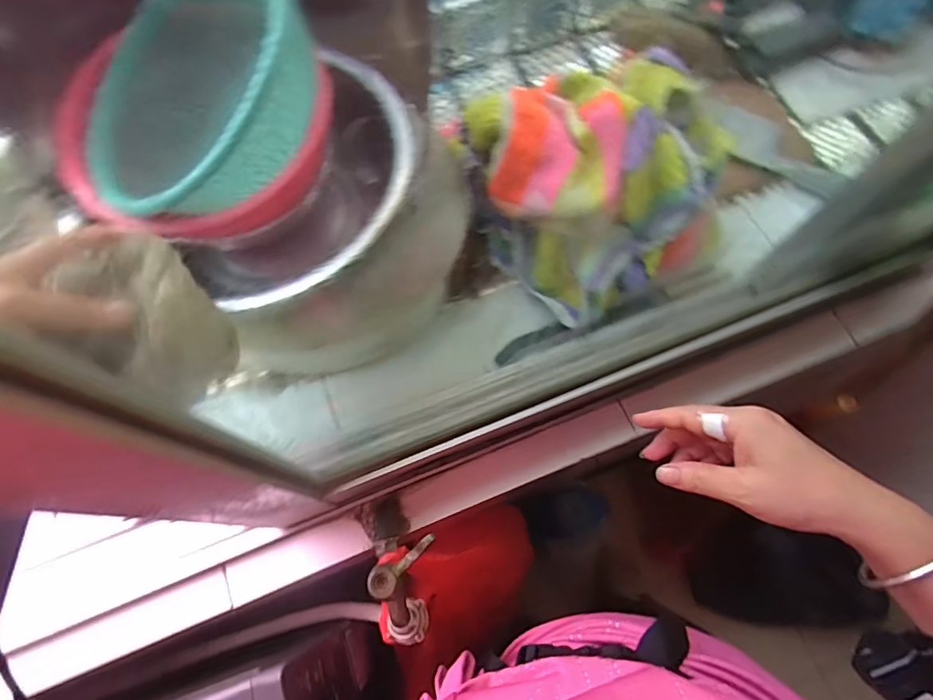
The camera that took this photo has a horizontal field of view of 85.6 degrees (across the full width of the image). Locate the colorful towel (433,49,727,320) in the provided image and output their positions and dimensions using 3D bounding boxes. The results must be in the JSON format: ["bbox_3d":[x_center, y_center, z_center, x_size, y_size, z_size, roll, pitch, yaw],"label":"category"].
[{"bbox_3d":[0.155,-0.207,0.588,0.271,0.141,0.274,-26,72,-12],"label":"colorful towel"}]

